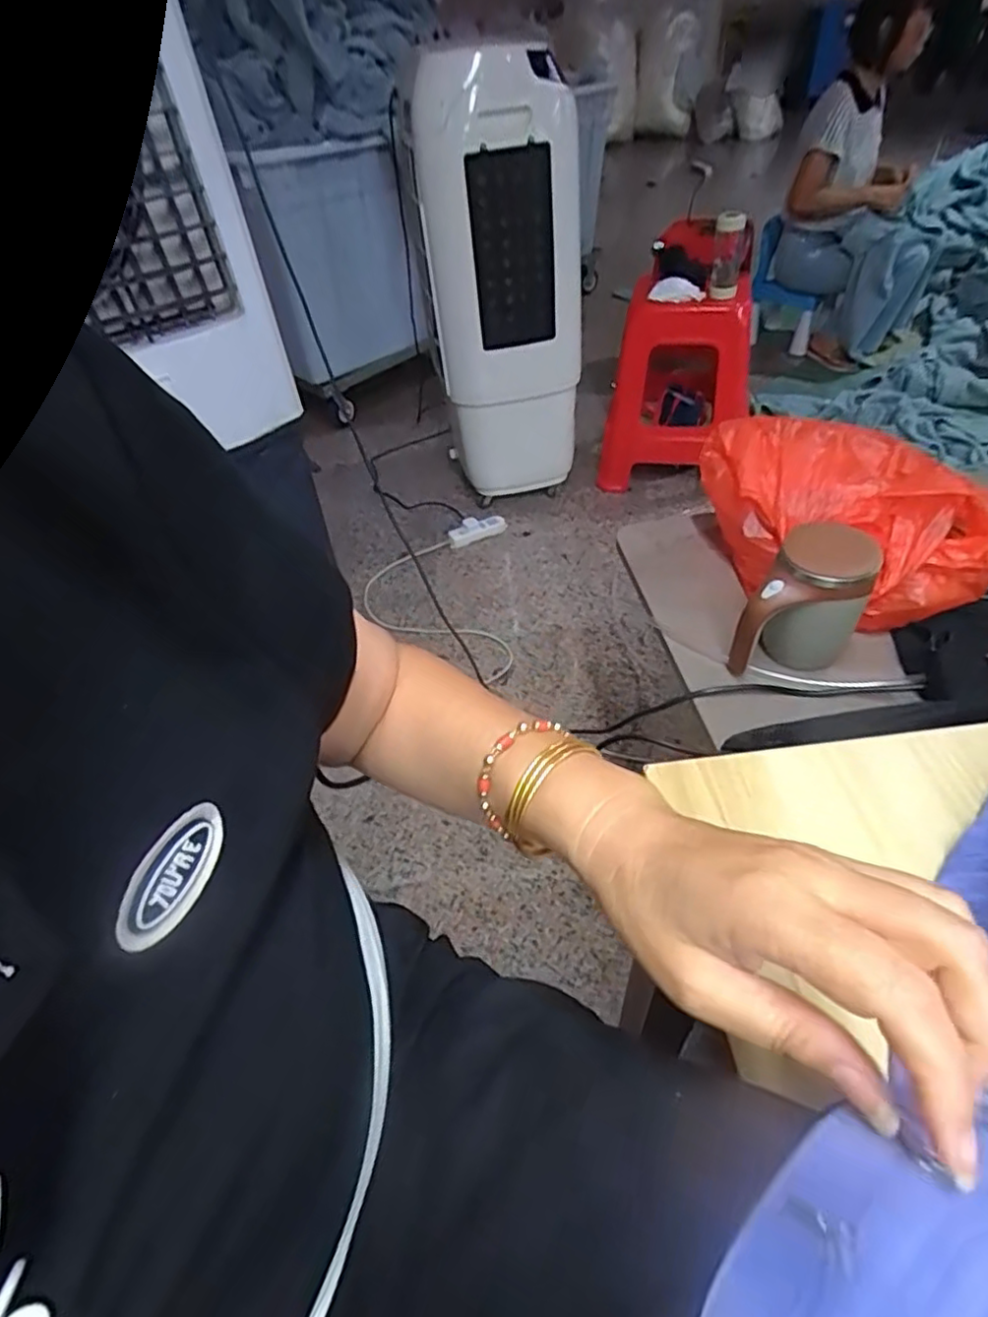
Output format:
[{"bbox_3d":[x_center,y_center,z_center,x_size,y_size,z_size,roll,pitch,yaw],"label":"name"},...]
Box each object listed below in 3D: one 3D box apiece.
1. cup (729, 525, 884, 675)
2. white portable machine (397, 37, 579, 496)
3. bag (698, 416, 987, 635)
[{"bbox_3d":[0.316,-0.046,0.654,0.095,0.142,0.109,29,56,30],"label":"cup"},{"bbox_3d":[0.013,-0.877,1.633,0.349,0.943,0.284,-25,48,-17],"label":"white portable machine"},{"bbox_3d":[0.401,-0.158,0.738,0.327,0.134,0.195,9,48,16],"label":"bag"}]

